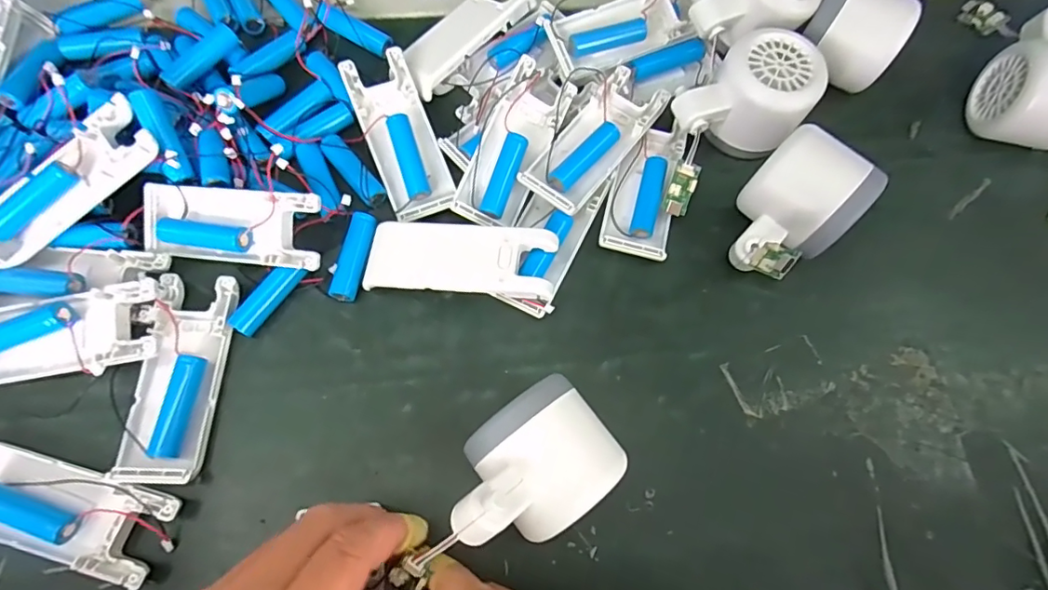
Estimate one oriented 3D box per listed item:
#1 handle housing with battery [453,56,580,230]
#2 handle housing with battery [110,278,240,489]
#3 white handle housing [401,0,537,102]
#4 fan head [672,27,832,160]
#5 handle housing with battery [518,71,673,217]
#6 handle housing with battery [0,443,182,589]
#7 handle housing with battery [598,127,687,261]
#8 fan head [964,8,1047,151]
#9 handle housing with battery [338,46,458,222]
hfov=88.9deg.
[{"bbox_3d":[-0.006,-0.089,0.316,0.037,0.023,0.105,24,72,6],"label":"handle housing with battery"},{"bbox_3d":[-0.177,0.041,0.275,0.041,0.015,0.103,0,71,-2],"label":"handle housing with battery"},{"bbox_3d":[-0.041,-0.168,0.348,0.038,0.017,0.098,38,76,23],"label":"white handle housing"},{"bbox_3d":[0.137,-0.118,0.324,0.064,0.048,0.084,42,75,11],"label":"fan head"},{"bbox_3d":[0.041,-0.092,0.324,0.042,0.021,0.101,38,74,10],"label":"handle housing with battery"},{"bbox_3d":[-0.217,0.102,0.250,0.101,0.013,0.040,15,71,3],"label":"handle housing with battery"},{"bbox_3d":[0.073,-0.064,0.324,0.038,0.014,0.086,14,71,2],"label":"handle housing with battery"},{"bbox_3d":[0.326,-0.134,0.339,0.056,0.057,0.083,6,71,0],"label":"fan head"},{"bbox_3d":[-0.074,-0.096,0.317,0.040,0.020,0.098,-23,74,-10],"label":"handle housing with battery"}]

